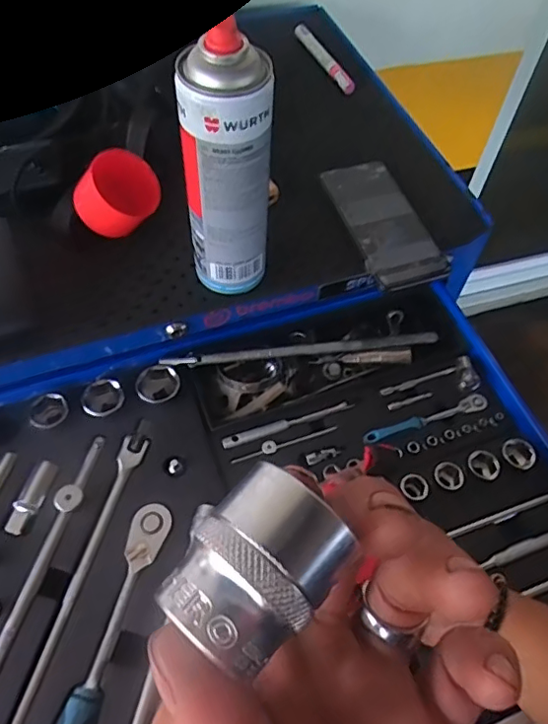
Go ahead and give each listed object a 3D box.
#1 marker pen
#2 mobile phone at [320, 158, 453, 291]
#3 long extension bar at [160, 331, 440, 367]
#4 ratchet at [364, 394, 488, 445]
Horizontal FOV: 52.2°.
[{"bbox_3d":[0.064,-0.389,0.715,0.017,0.014,0.143,-21,60,-16],"label":"marker pen"},{"bbox_3d":[0.109,-0.141,0.560,0.076,0.013,0.164,-17,59,-14],"label":"mobile phone"},{"bbox_3d":[0.028,-0.014,0.558,0.275,0.018,0.018,-4,57,-5],"label":"long extension bar"},{"bbox_3d":[0.149,0.057,0.545,0.135,0.012,0.016,-17,59,-14],"label":"ratchet"}]

